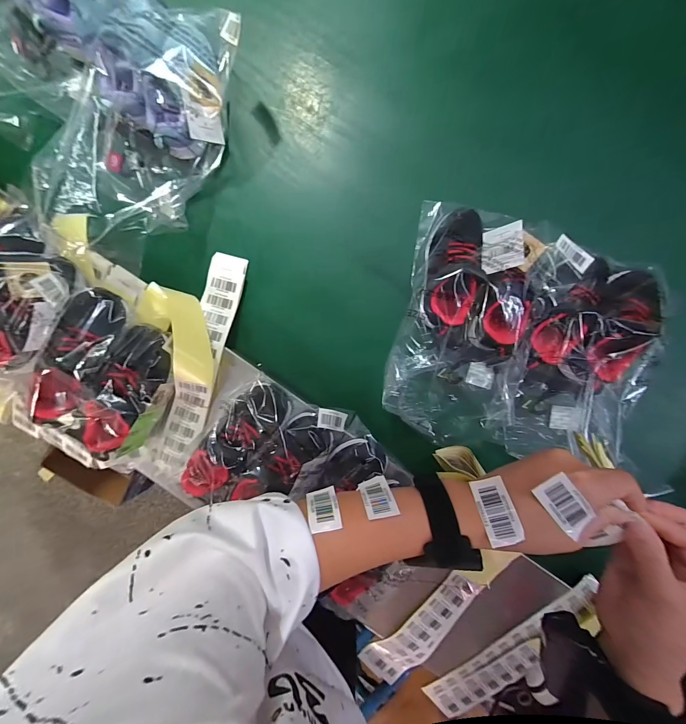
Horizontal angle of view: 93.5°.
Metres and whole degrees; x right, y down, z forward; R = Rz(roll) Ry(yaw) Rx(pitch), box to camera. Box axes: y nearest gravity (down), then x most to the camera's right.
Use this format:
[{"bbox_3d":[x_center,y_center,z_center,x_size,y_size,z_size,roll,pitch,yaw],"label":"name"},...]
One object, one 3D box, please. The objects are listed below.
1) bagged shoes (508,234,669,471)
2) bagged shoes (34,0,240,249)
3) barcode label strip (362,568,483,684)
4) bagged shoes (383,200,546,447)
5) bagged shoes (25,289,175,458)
[{"bbox_3d":[0.294,-0.005,0.420,0.144,0.100,0.269,16,98,3],"label":"bagged shoes"},{"bbox_3d":[-0.262,-0.292,0.429,0.171,0.083,0.320,27,98,1],"label":"bagged shoes"},{"bbox_3d":[0.120,0.414,0.502,0.069,0.025,0.229,37,98,0],"label":"barcode label strip"},{"bbox_3d":[0.155,-0.042,0.438,0.163,0.092,0.331,12,98,3],"label":"bagged shoes"},{"bbox_3d":[-0.313,0.024,0.434,0.129,0.093,0.211,22,98,2],"label":"bagged shoes"}]

